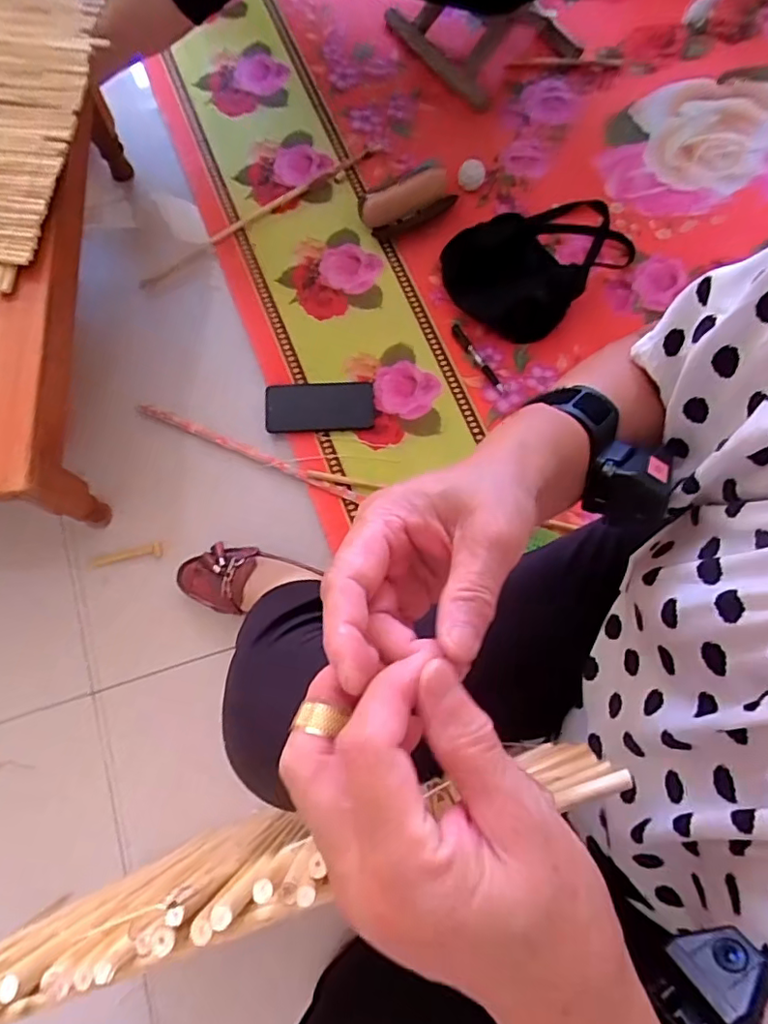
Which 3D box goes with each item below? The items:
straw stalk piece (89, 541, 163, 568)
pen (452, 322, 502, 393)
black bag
[{"bbox_3d":[-0.358,0.061,0.776,0.098,0.006,0.018,-13,76,-4],"label":"straw stalk piece"},{"bbox_3d":[0.140,-0.231,0.842,0.015,0.014,0.125,-34,78,-8],"label":"pen"},{"bbox_3d":[0.234,-0.393,0.854,0.322,0.085,0.186,-37,78,-9],"label":"black bag"}]

